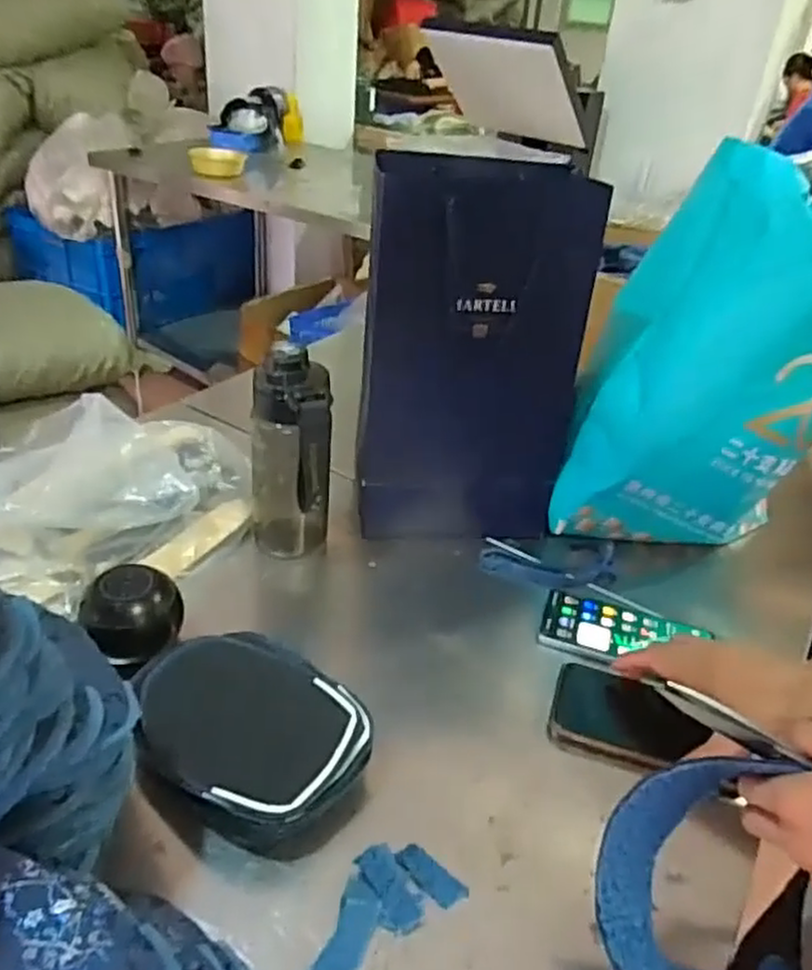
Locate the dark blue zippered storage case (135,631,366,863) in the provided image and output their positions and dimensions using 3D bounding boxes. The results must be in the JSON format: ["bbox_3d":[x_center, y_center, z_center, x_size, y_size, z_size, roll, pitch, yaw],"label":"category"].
[{"bbox_3d":[-0.115,0.177,0.528,0.174,0.048,0.133,29,39,31],"label":"dark blue zippered storage case"}]

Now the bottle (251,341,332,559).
[{"bbox_3d":[-0.108,-0.019,0.688,0.076,0.209,0.066,7,33,3],"label":"bottle"}]

